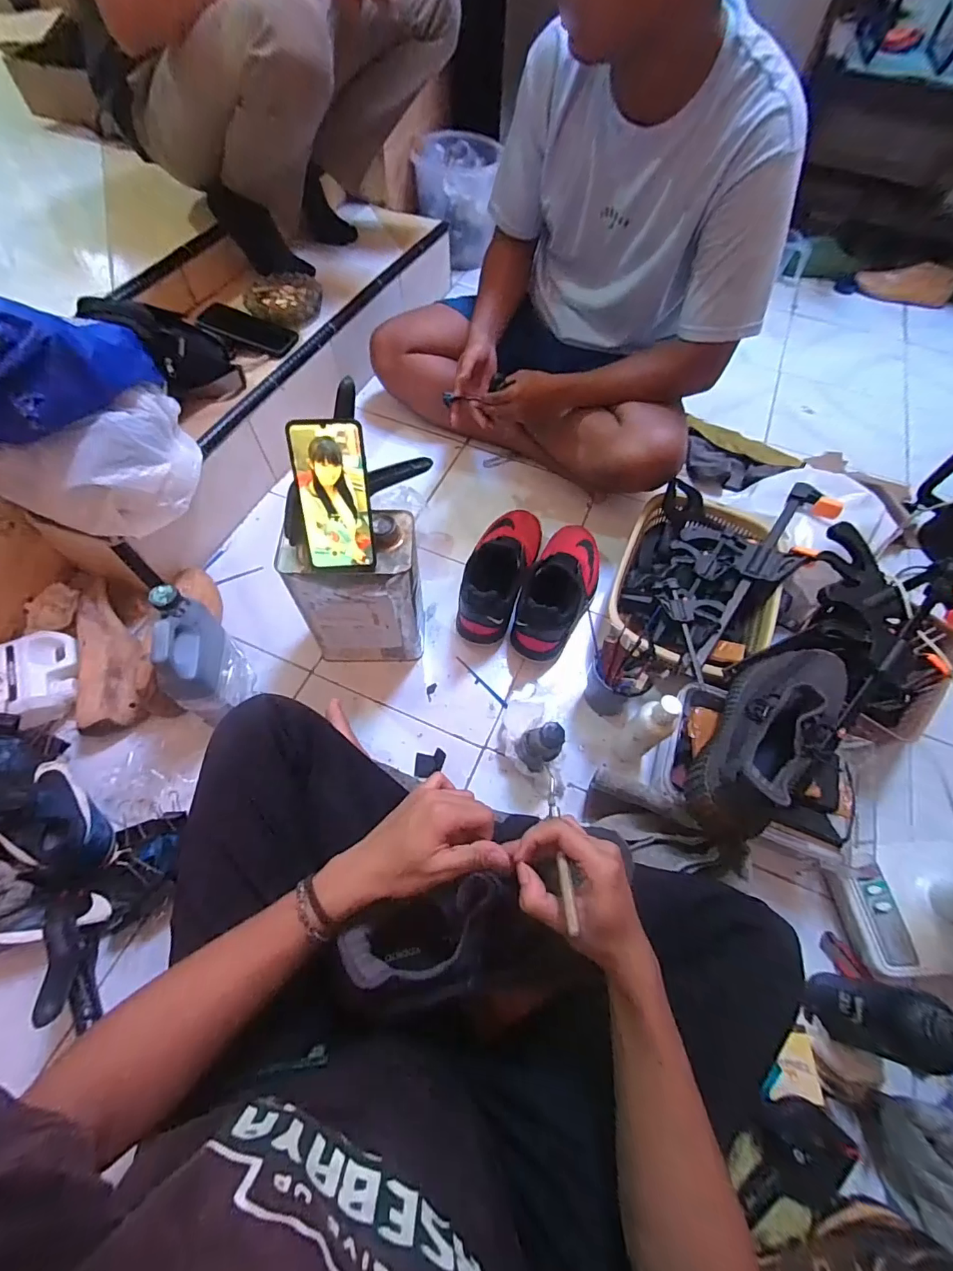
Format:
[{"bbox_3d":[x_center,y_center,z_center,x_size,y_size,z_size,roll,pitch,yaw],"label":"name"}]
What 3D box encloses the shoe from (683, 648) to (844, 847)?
[{"bbox_3d":[0.361,0.104,0.583,0.106,0.099,0.288,37,66,16],"label":"shoe"}]

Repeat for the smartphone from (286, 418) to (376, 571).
[{"bbox_3d":[-0.160,-0.153,0.551,0.077,0.166,0.008,-5,29,-5],"label":"smartphone"}]

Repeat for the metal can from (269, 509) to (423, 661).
[{"bbox_3d":[-0.168,-0.058,0.698,0.171,0.247,0.103,-2,62,-4],"label":"metal can"}]

